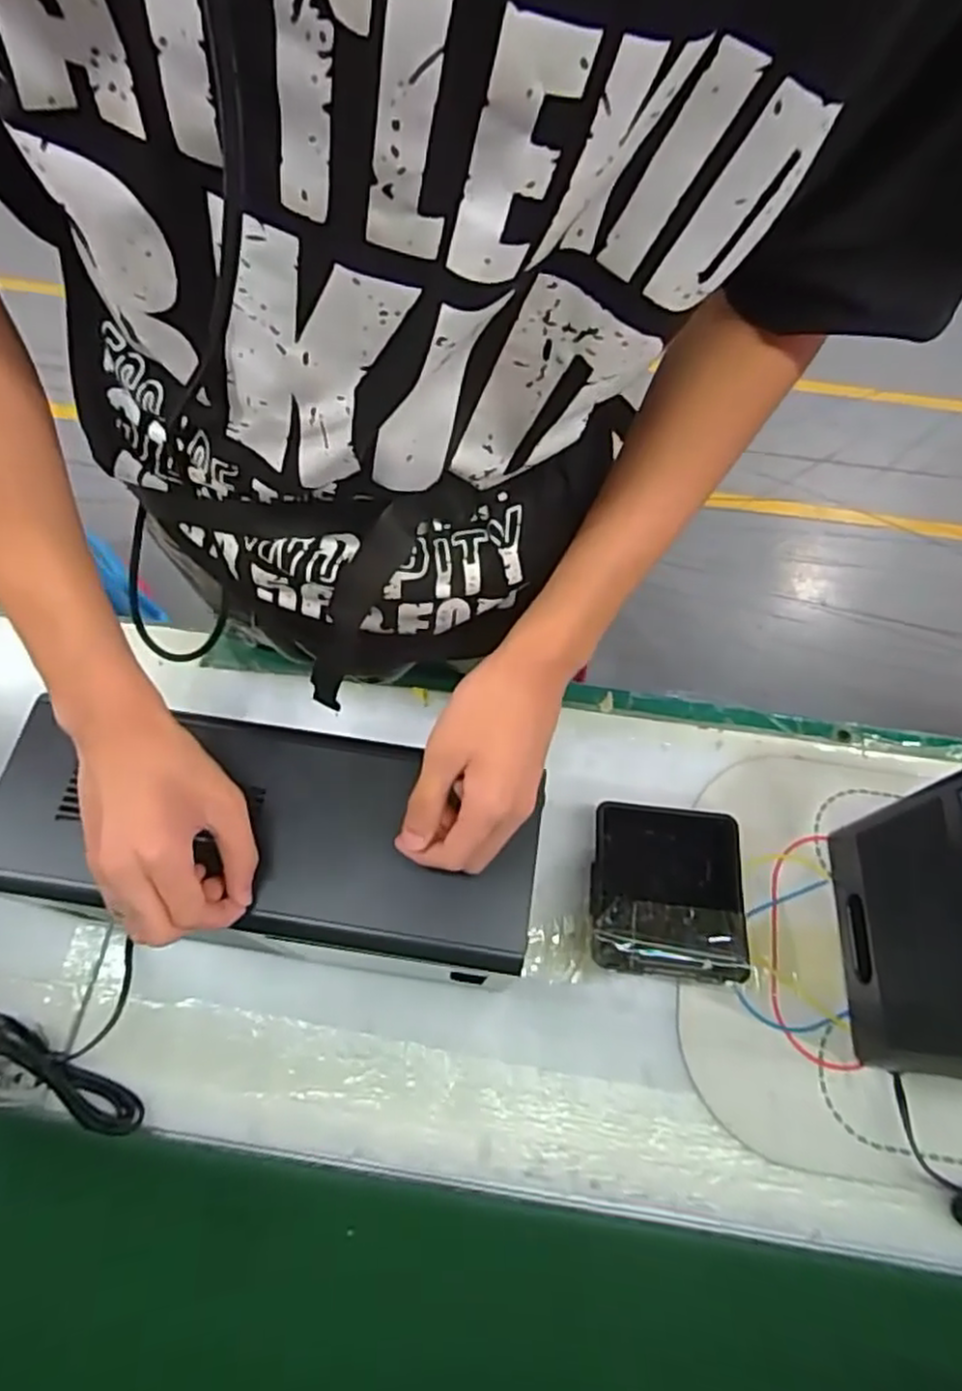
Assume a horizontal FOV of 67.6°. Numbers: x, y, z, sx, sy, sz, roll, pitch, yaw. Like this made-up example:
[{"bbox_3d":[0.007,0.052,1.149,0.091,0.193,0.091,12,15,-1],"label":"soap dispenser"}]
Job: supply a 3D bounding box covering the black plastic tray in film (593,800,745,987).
[{"bbox_3d":[0.153,0.162,0.607,0.124,0.068,0.143,5,69,3],"label":"black plastic tray in film"}]

